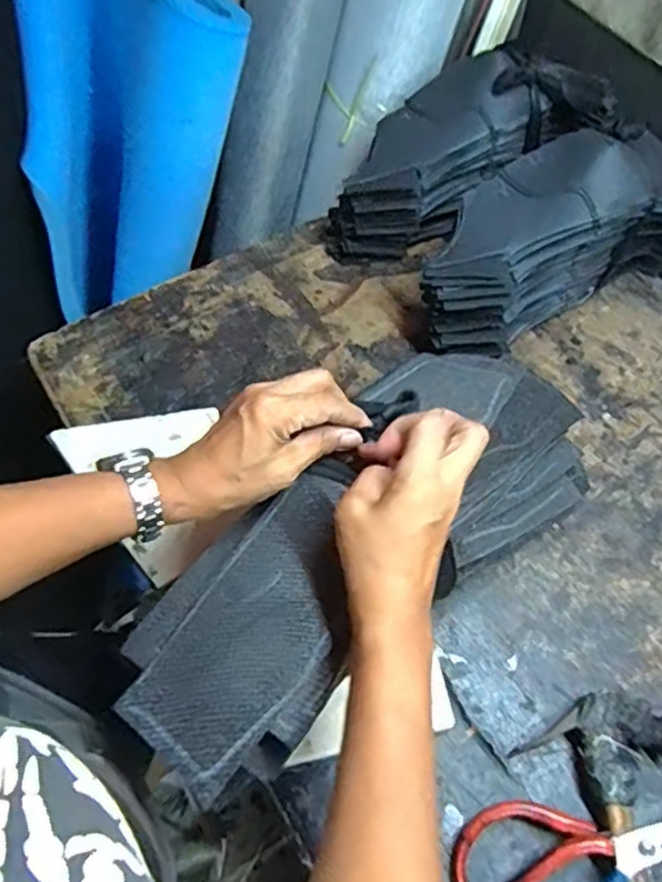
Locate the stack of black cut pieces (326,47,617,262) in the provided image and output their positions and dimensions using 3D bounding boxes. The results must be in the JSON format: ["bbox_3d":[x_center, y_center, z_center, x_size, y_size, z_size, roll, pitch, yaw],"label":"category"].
[{"bbox_3d":[0.120,-0.298,0.707,0.303,0.140,0.106,-32,60,15],"label":"stack of black cut pieces"}]

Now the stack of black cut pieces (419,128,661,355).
[{"bbox_3d":[0.224,-0.197,0.655,0.309,0.179,0.106,-23,62,-14],"label":"stack of black cut pieces"}]

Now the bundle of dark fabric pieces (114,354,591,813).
[{"bbox_3d":[0.030,0.059,0.476,0.390,0.077,0.149,-35,65,-30],"label":"bundle of dark fabric pieces"}]

